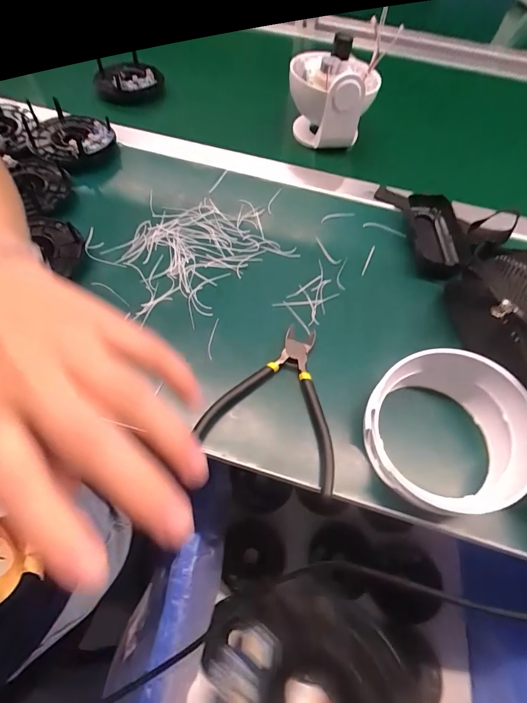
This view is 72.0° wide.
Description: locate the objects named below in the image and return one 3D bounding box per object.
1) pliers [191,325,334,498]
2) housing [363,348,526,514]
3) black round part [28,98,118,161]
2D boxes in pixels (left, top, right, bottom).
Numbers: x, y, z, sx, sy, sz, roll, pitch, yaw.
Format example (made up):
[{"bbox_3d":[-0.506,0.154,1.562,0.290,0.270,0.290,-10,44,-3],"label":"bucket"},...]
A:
[{"bbox_3d":[0.014,0.037,0.315,0.116,0.015,0.133,16,60,5],"label":"pliers"},{"bbox_3d":[0.143,0.063,0.283,0.117,0.067,0.117,2,59,-3],"label":"housing"},{"bbox_3d":[-0.247,-0.280,0.463,0.100,0.019,0.097,-20,63,-15],"label":"black round part"}]

